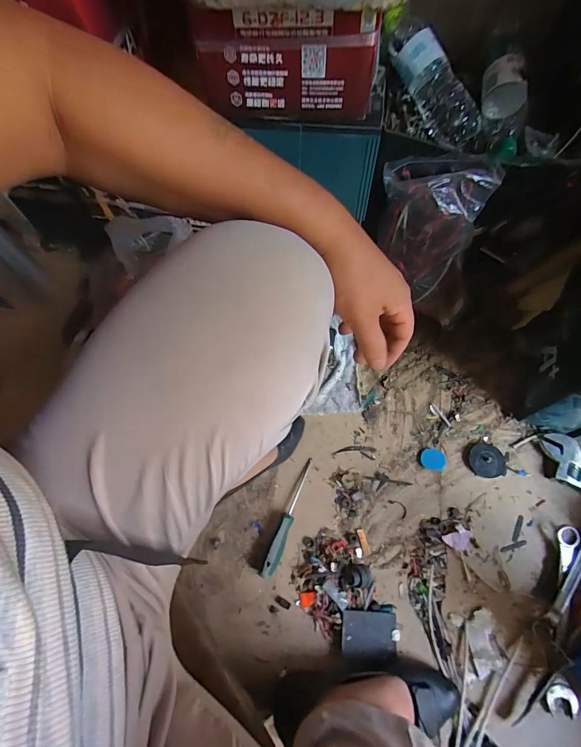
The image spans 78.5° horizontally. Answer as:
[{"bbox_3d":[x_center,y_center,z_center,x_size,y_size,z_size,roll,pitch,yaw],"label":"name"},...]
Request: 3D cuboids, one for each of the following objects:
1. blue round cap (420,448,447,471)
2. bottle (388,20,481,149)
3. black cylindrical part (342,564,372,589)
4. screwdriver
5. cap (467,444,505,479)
[{"bbox_3d":[0.245,0.147,0.608,0.042,0.008,0.037,-3,66,1],"label":"blue round cap"},{"bbox_3d":[0.229,-0.481,0.586,0.064,0.070,0.220,-31,90,-11],"label":"bottle"},{"bbox_3d":[0.100,0.302,0.528,0.044,0.029,0.030,-4,66,1],"label":"black cylindrical part"},{"bbox_3d":[-0.005,0.224,0.569,0.025,0.031,0.187,17,68,10],"label":"screwdriver"},{"bbox_3d":[0.332,0.147,0.601,0.057,0.015,0.056,-1,66,2],"label":"cap"}]

